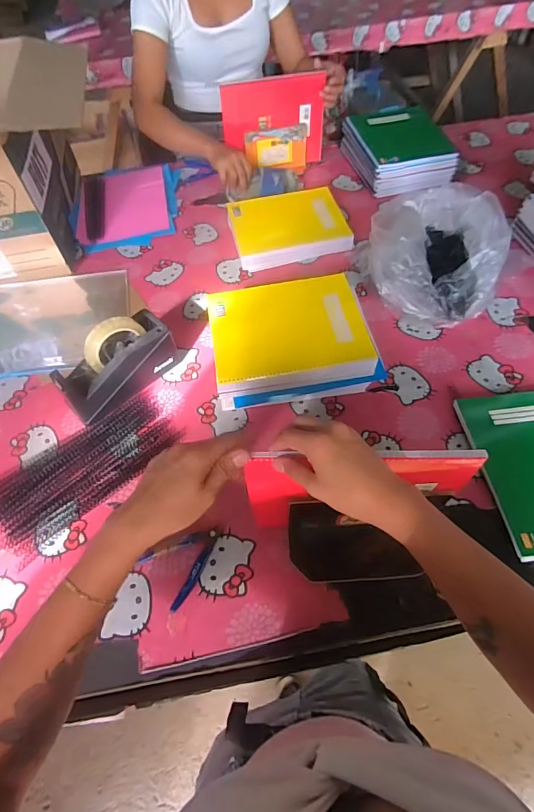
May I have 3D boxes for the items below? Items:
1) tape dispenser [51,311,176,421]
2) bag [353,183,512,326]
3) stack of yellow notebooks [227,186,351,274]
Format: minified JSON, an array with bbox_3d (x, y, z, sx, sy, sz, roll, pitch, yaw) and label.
[{"bbox_3d":[-0.251,-0.072,0.689,0.082,0.124,0.198,38,67,24],"label":"tape dispenser"},{"bbox_3d":[0.313,-0.294,0.793,0.268,0.134,0.263,14,59,13],"label":"bag"},{"bbox_3d":[0.046,-0.407,0.931,0.242,0.049,0.210,-12,57,-5],"label":"stack of yellow notebooks"}]

